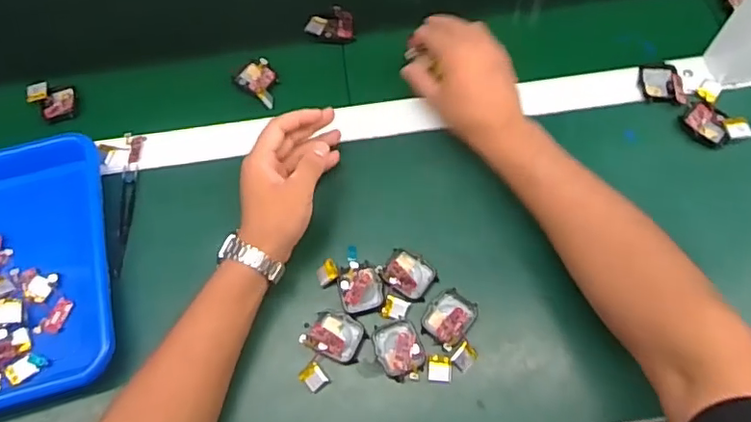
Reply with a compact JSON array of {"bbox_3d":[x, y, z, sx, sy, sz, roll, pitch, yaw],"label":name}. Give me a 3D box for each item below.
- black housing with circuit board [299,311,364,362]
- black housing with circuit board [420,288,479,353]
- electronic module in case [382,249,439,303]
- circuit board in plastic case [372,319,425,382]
[{"bbox_3d":[-0.036,0.107,0.489,0.046,0.014,0.039,23,69,13],"label":"black housing with circuit board"},{"bbox_3d":[0.064,0.092,0.486,0.038,0.012,0.048,34,72,17],"label":"black housing with circuit board"},{"bbox_3d":[0.031,0.055,0.503,0.045,0.018,0.038,28,70,15],"label":"electronic module in case"},{"bbox_3d":[0.021,0.118,0.480,0.038,0.012,0.051,-20,66,-6],"label":"circuit board in plastic case"}]

